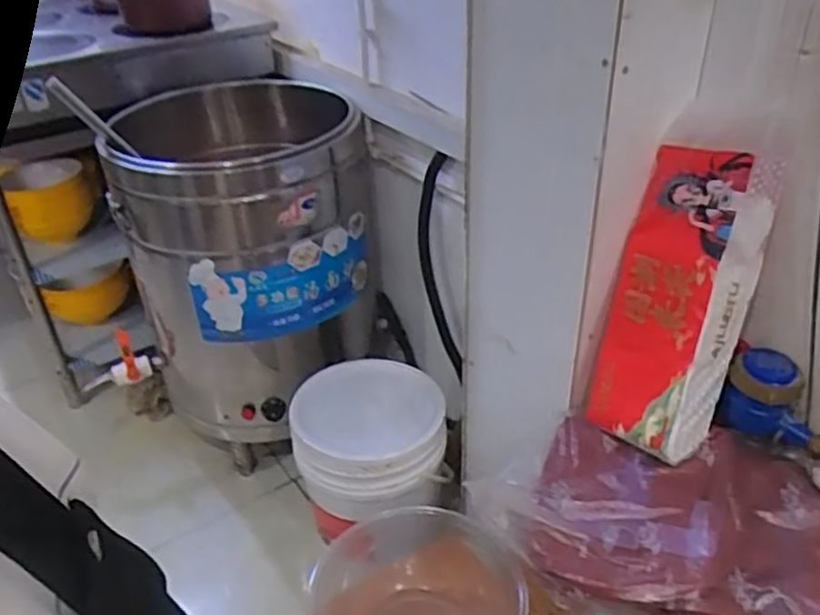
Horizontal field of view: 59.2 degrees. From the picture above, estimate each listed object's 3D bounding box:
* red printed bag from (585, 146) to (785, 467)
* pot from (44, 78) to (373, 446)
[{"bbox_3d":[0.326,-0.004,0.888,0.152,0.374,0.085,20,19,29],"label":"red printed bag"},{"bbox_3d":[-0.368,-0.117,1.627,0.480,0.646,0.504,-1,34,1],"label":"pot"}]

